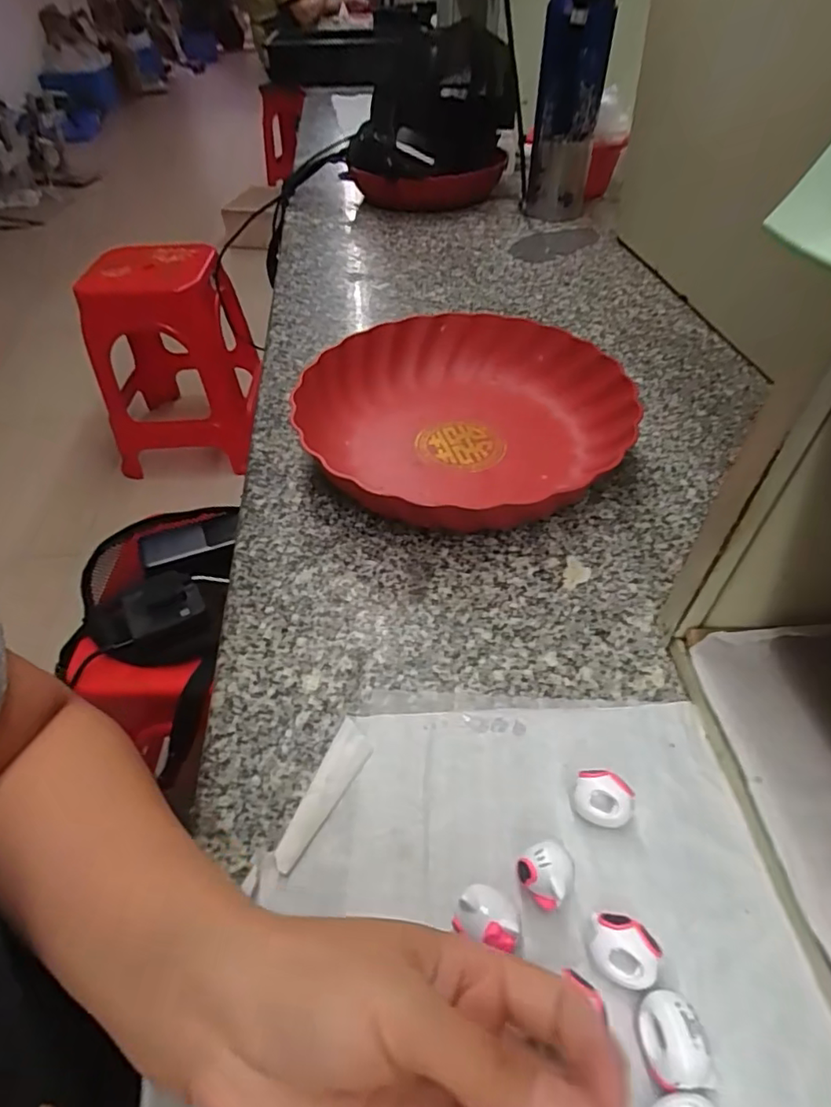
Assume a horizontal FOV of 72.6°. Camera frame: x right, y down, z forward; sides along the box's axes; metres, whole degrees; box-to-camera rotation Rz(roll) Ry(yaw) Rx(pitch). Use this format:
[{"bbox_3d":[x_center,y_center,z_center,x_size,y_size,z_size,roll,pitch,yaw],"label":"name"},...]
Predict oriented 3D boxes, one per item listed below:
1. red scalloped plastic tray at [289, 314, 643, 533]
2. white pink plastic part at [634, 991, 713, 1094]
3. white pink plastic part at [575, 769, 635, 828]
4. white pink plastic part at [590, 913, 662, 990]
[{"bbox_3d":[0.035,-0.103,0.428,0.231,0.046,0.250,-16,48,-11],"label":"red scalloped plastic tray"},{"bbox_3d":[0.086,0.165,0.192,0.019,0.022,0.025,-5,47,-1],"label":"white pink plastic part"},{"bbox_3d":[0.081,0.108,0.246,0.024,0.022,0.018,10,48,12],"label":"white pink plastic part"},{"bbox_3d":[0.076,0.148,0.210,0.024,0.022,0.020,18,51,19],"label":"white pink plastic part"}]

